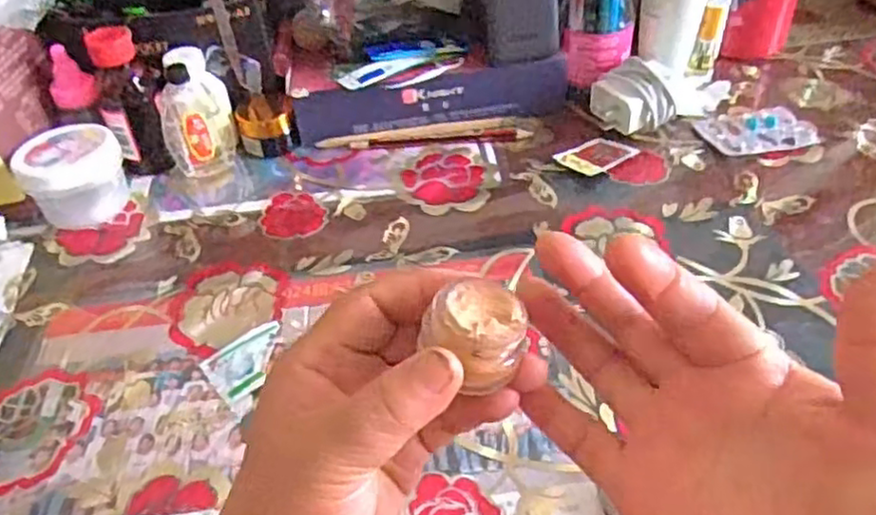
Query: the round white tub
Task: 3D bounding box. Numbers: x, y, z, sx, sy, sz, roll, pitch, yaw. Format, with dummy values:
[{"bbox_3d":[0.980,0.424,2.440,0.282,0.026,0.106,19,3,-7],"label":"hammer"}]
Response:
[{"bbox_3d":[-0.259,-0.058,0.501,0.066,0.053,0.064,-34,51,-27],"label":"round white tub"}]

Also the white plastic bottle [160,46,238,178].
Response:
[{"bbox_3d":[-0.181,-0.108,0.526,0.049,0.085,0.042,-18,46,-13],"label":"white plastic bottle"}]

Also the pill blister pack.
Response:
[{"bbox_3d":[0.244,-0.097,0.536,0.081,0.004,0.054,-8,44,-4],"label":"pill blister pack"}]

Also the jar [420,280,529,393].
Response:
[{"bbox_3d":[0.013,0.024,0.229,0.030,0.021,0.031,-2,44,2],"label":"jar"}]

